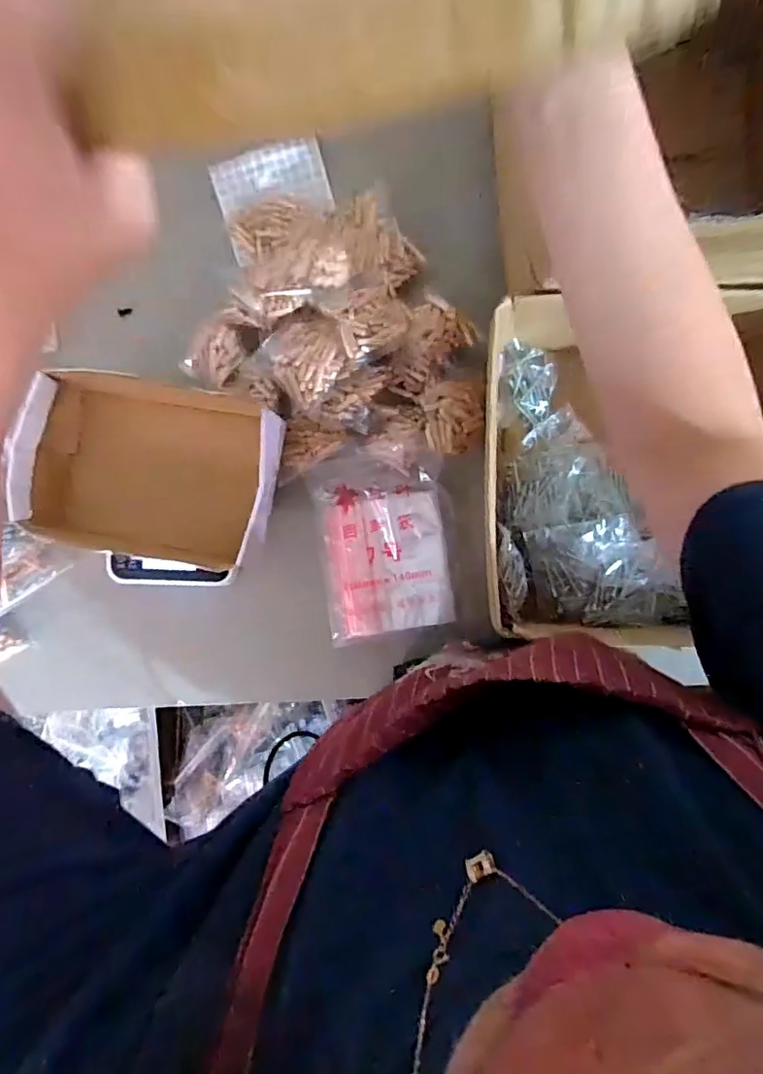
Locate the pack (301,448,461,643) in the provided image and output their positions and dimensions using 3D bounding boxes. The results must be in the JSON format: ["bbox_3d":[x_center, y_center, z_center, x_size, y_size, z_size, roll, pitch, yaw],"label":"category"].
[{"bbox_3d":[0.000,0.005,0.582,0.134,0.031,0.196,-9,88,5],"label":"pack"}]

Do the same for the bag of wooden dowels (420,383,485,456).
[{"bbox_3d":[0.075,-0.124,0.564,0.062,0.030,0.074,-8,88,5],"label":"bag of wooden dowels"}]

